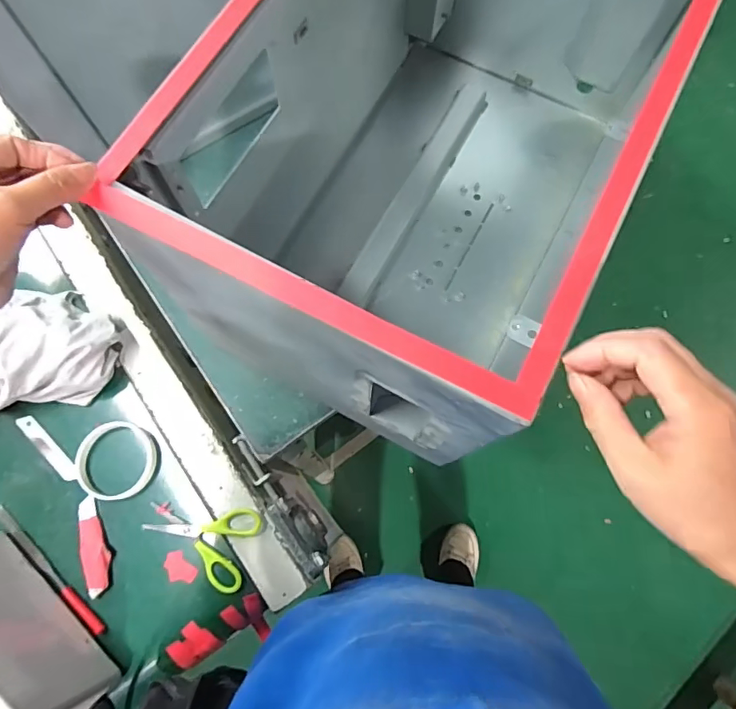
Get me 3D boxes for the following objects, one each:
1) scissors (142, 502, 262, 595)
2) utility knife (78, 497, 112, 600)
[{"bbox_3d":[-0.181,0.191,0.536,0.120,0.014,0.084,18,75,5],"label":"scissors"},{"bbox_3d":[-0.292,0.203,0.540,0.027,0.012,0.098,-20,75,-5],"label":"utility knife"}]

